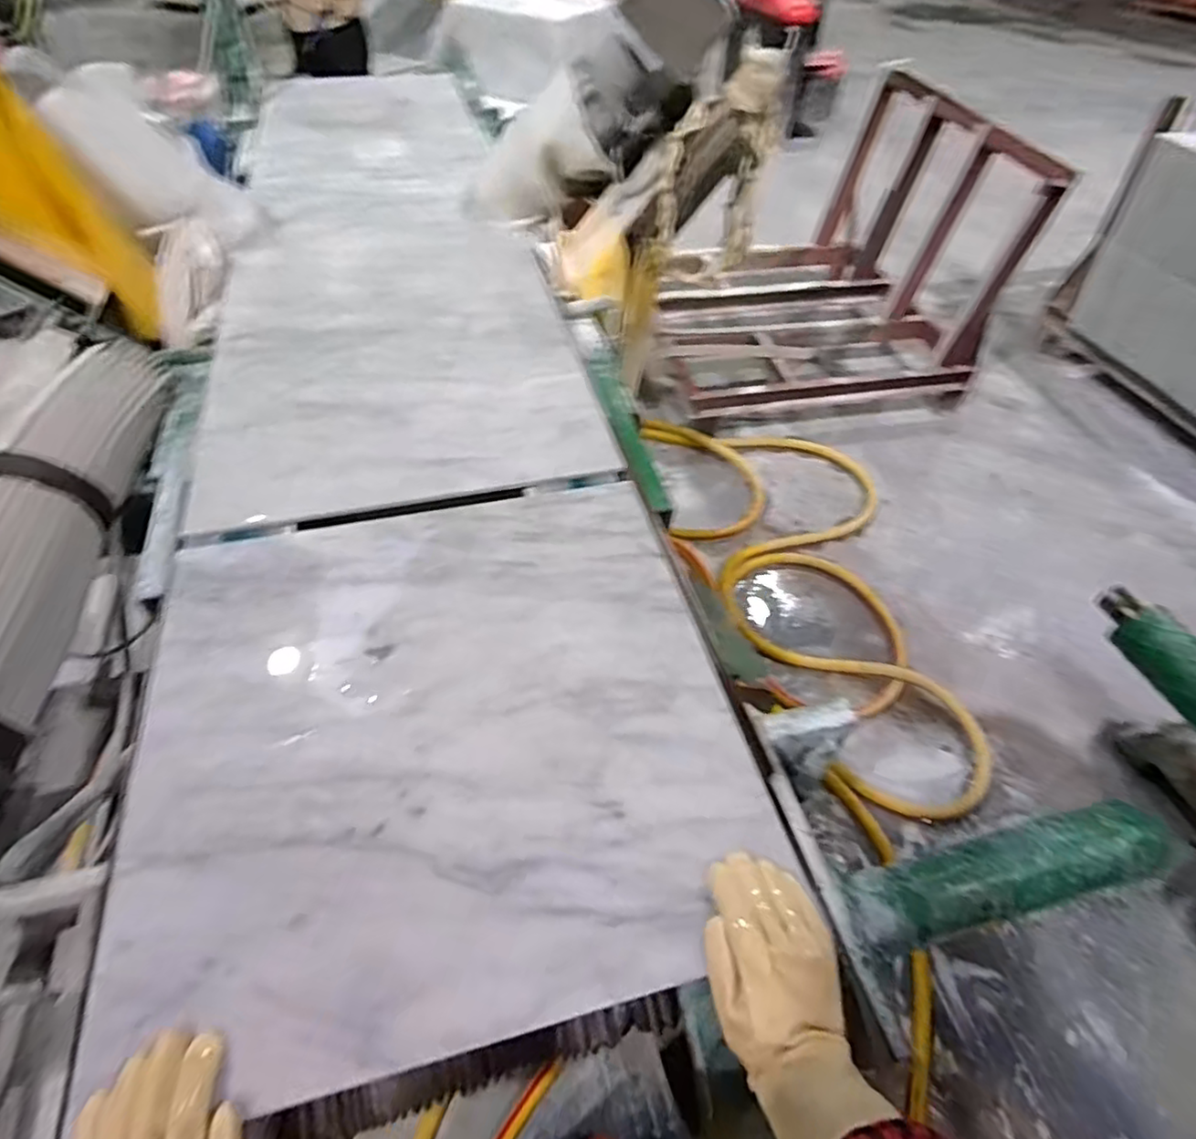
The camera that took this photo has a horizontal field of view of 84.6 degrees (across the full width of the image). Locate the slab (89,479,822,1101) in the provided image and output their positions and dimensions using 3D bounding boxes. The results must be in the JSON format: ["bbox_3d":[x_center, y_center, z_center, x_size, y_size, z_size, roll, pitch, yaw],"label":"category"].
[{"bbox_3d":[-0.155,0.152,0.691,0.570,0.026,0.586,-11,53,-12],"label":"slab"}]

